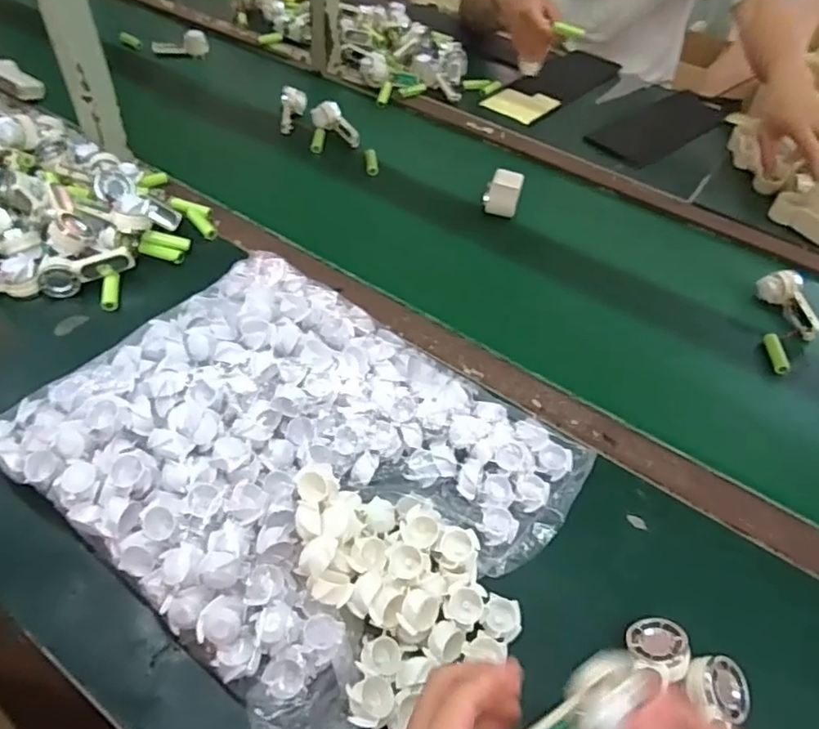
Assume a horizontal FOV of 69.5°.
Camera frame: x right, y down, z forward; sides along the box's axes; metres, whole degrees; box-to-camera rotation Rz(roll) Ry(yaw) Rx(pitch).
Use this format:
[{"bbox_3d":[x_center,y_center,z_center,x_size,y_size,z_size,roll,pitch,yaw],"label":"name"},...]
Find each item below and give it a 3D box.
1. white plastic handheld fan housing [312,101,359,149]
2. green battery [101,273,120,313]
[{"bbox_3d":[-0.113,-0.365,0.899,0.047,0.033,0.096,-21,55,-20],"label":"white plastic handheld fan housing"},{"bbox_3d":[-0.320,-0.078,0.634,0.017,0.011,0.050,-8,51,-11],"label":"green battery"}]

